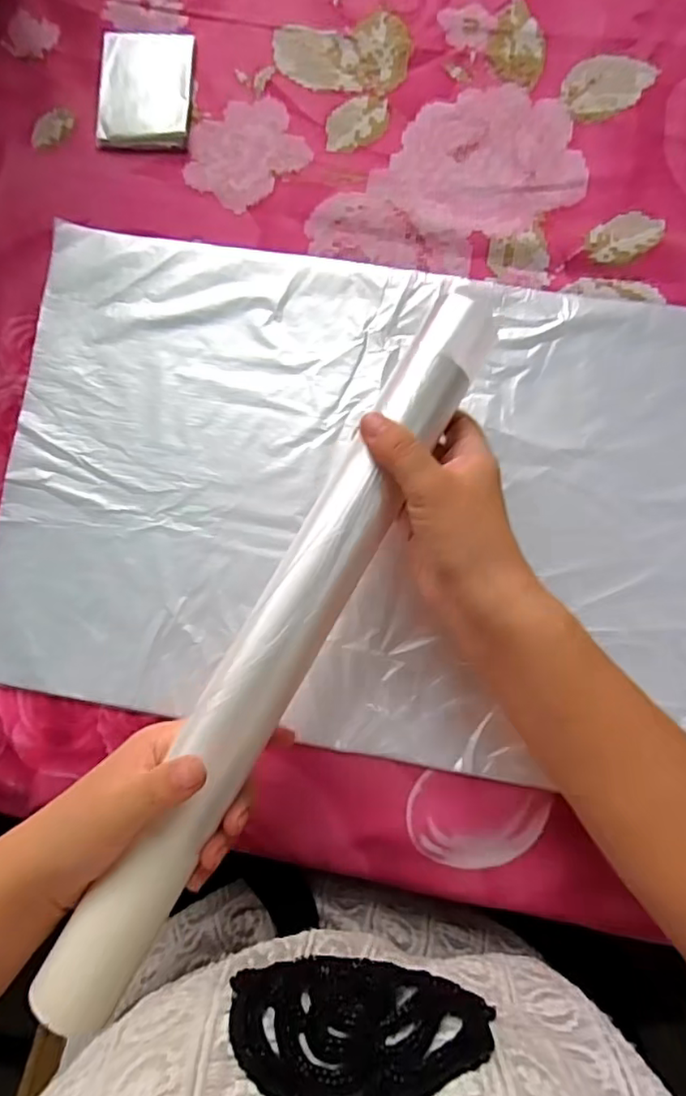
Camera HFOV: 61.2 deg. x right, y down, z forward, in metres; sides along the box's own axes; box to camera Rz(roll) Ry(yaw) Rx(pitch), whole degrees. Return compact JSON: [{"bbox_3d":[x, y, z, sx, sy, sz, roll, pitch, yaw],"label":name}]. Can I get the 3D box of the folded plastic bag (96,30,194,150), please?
[{"bbox_3d":[-0.138,-0.322,0.406,0.062,0.008,0.085,2,83,4],"label":"folded plastic bag"}]

